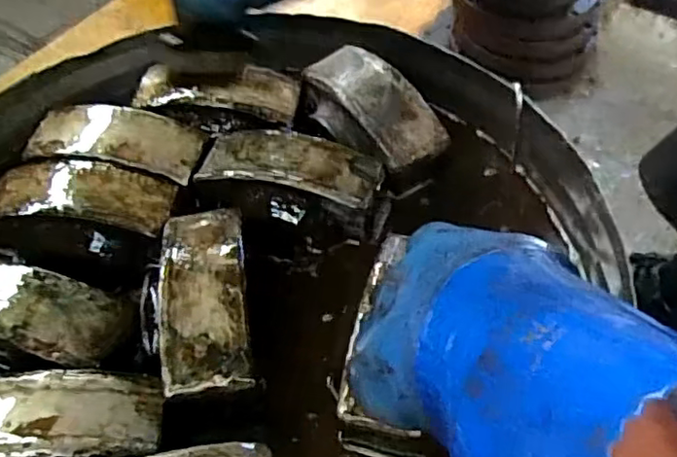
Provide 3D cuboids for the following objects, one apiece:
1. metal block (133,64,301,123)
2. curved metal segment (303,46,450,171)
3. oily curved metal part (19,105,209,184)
[{"bbox_3d":[-0.119,-0.136,0.590,0.155,0.032,0.051,2,53,4],"label":"metal block"},{"bbox_3d":[0.025,-0.114,0.570,0.075,0.034,0.153,-32,58,-20],"label":"curved metal segment"},{"bbox_3d":[-0.202,-0.083,0.556,0.154,0.022,0.061,10,54,10],"label":"oily curved metal part"}]

